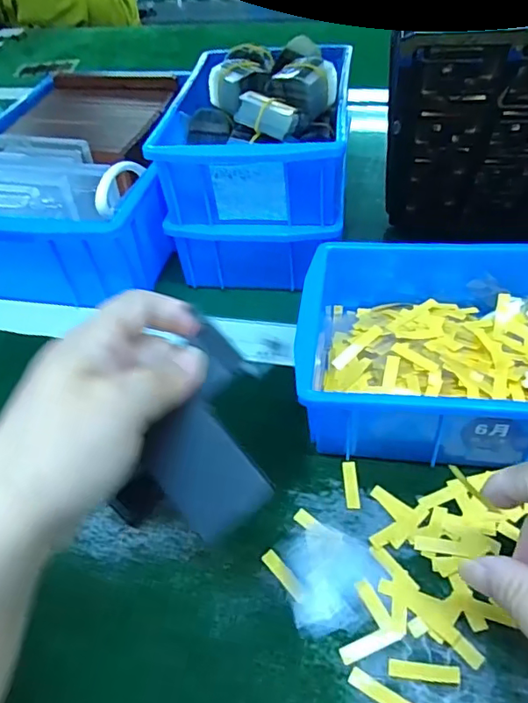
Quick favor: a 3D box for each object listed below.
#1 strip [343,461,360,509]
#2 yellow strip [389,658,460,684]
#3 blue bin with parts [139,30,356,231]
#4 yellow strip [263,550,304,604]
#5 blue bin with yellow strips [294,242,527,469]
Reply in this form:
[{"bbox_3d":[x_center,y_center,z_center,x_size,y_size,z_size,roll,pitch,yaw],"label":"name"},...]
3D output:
[{"bbox_3d":[0.049,0.074,0.301,0.008,0.004,0.029,-2,46,4],"label":"strip"},{"bbox_3d":[0.070,0.139,0.233,0.030,0.004,0.007,3,47,9],"label":"yellow strip"},{"bbox_3d":[-0.001,-0.179,0.419,0.132,0.073,0.186,3,47,8],"label":"blue bin with parts"},{"bbox_3d":[0.010,0.111,0.268,0.007,0.004,0.029,-33,52,-23],"label":"yellow strip"},{"bbox_3d":[0.126,-0.008,0.323,0.203,0.060,0.151,4,46,10],"label":"blue bin with yellow strips"}]

